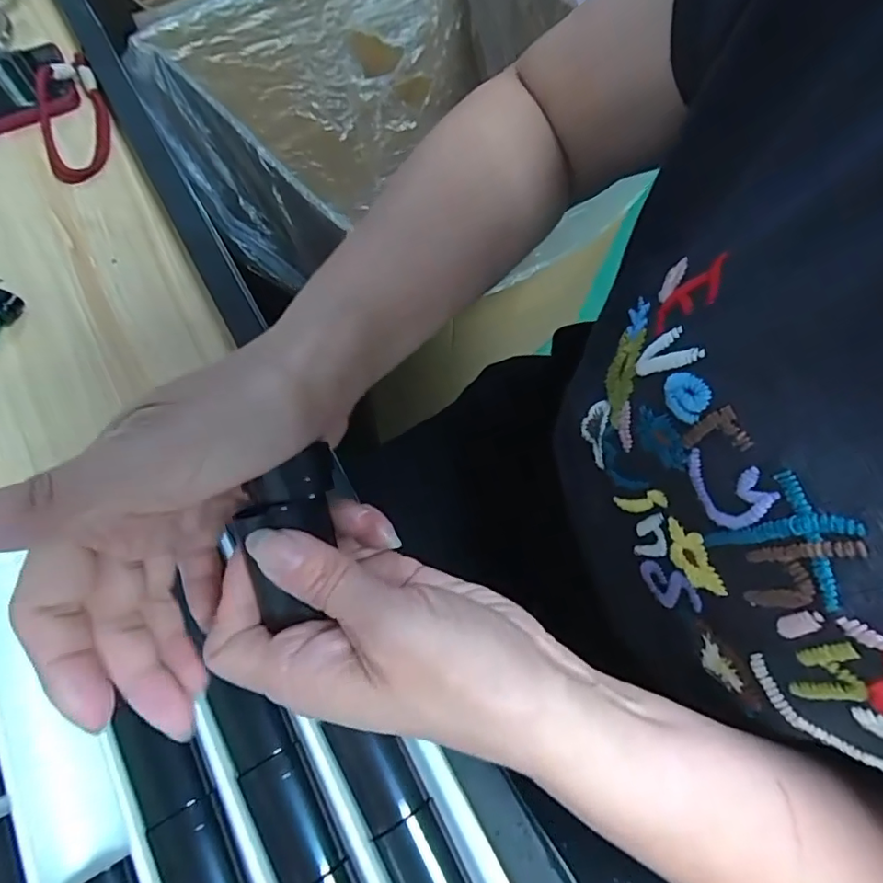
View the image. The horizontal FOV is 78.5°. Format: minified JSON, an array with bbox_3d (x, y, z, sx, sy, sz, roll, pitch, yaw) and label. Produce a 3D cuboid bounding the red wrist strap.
[{"bbox_3d":[-0.311,-0.274,0.450,0.055,0.037,0.124,-21,71,-10],"label":"red wrist strap"}]

